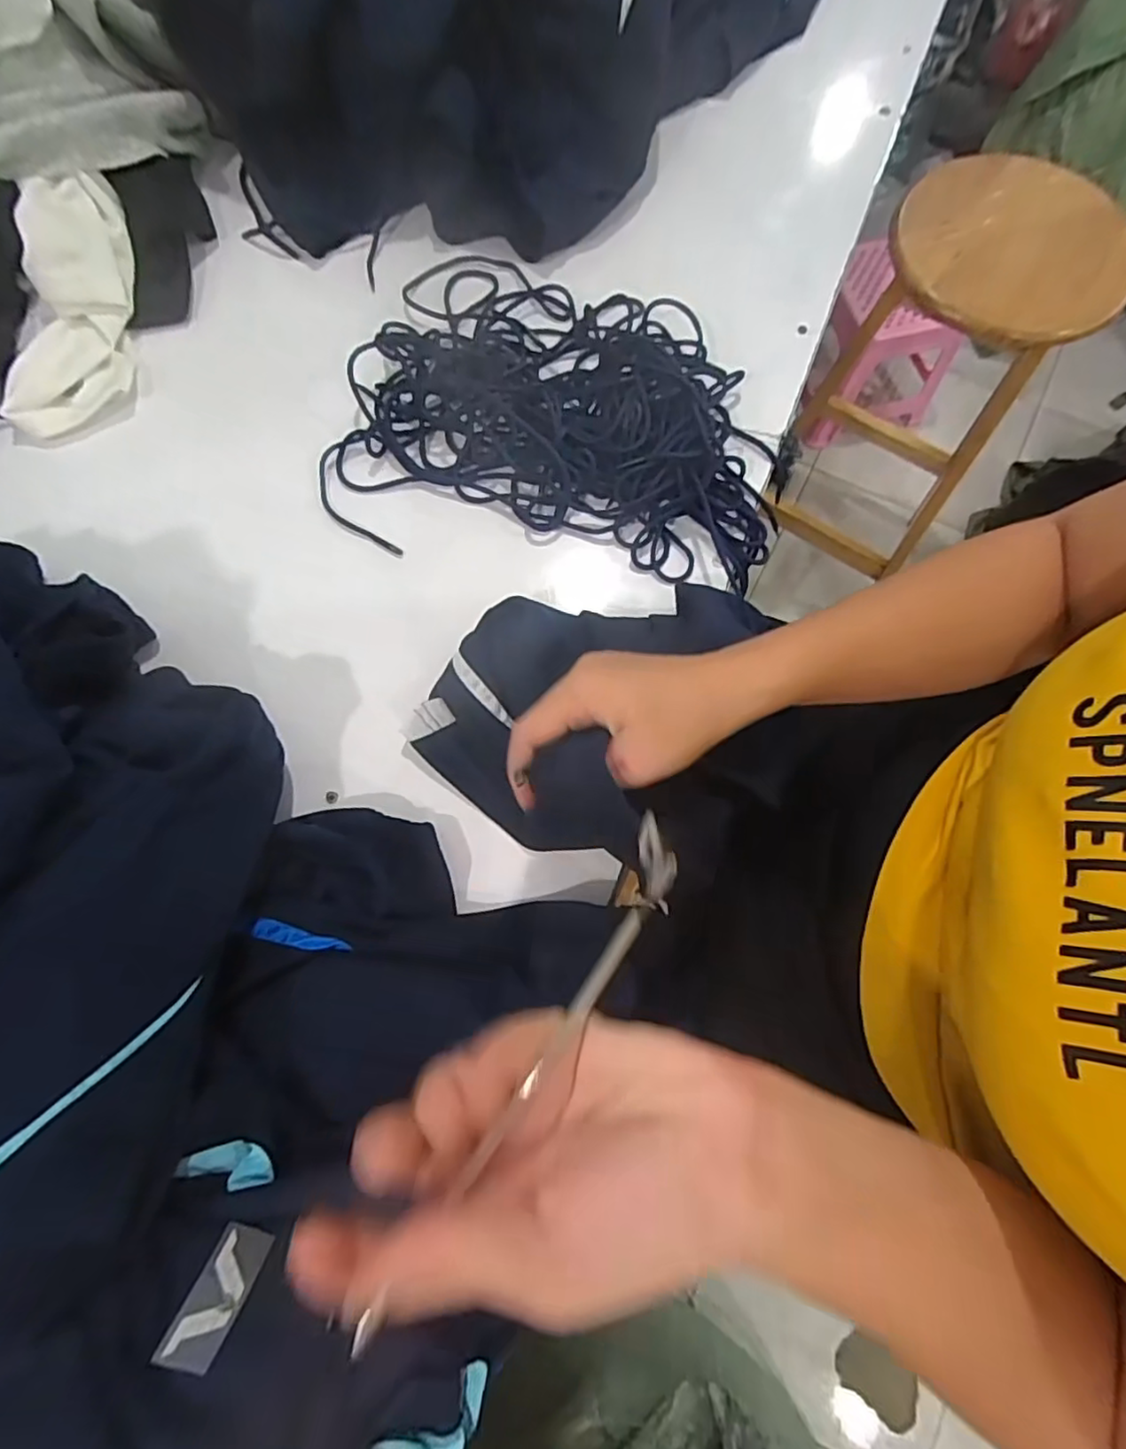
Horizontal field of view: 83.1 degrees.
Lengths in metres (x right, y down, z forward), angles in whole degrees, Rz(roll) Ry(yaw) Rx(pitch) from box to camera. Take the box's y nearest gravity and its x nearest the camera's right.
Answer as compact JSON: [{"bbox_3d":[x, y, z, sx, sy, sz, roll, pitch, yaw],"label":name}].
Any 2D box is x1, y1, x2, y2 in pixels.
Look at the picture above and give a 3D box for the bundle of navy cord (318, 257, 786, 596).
[{"bbox_3d":[0.009,-0.263,0.525,0.365,0.033,0.257,21,77,7],"label":"bundle of navy cord"}]

